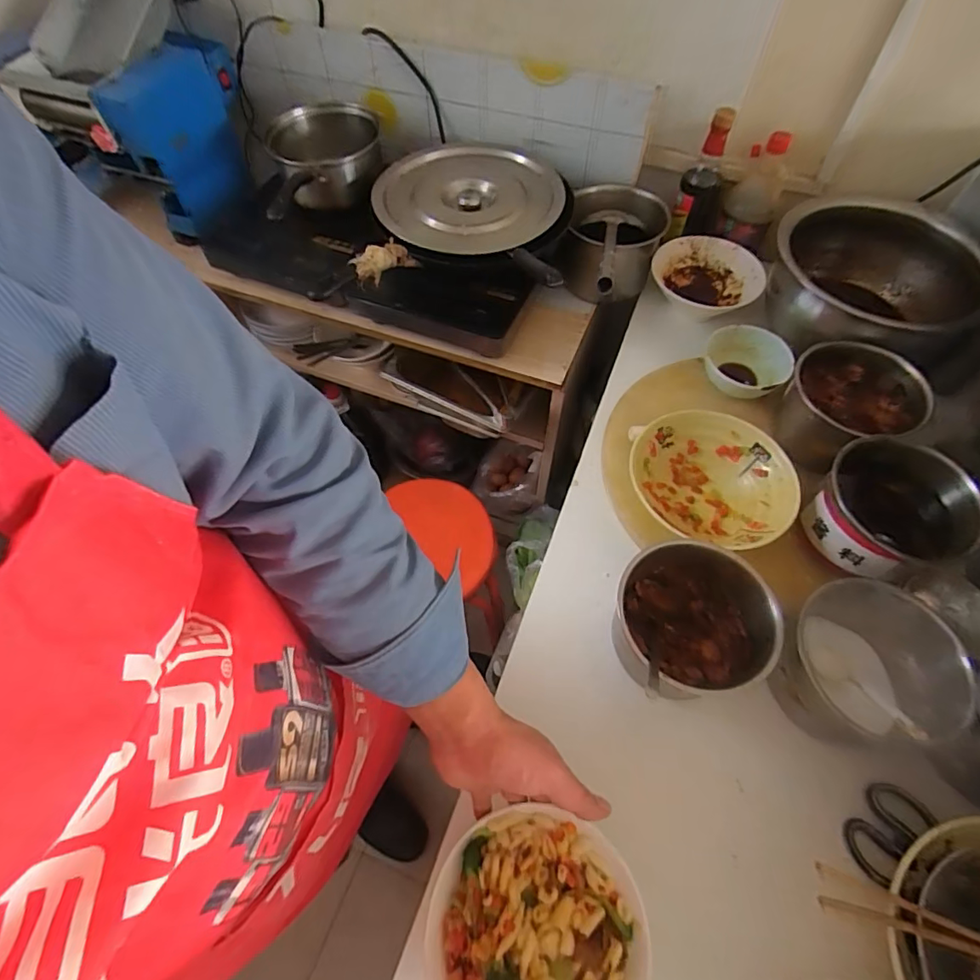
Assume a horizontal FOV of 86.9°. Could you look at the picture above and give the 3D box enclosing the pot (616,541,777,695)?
[{"bbox_3d":[0.217,0.147,0.560,0.145,0.098,0.155,0,60,1],"label":"pot"}]

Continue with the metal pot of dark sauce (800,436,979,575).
[{"bbox_3d":[0.445,0.025,0.588,0.133,0.099,0.150,-26,63,-13],"label":"metal pot of dark sauce"}]

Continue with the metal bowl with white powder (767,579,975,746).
[{"bbox_3d":[0.377,0.175,0.525,0.134,0.099,0.142,0,60,1],"label":"metal bowl with white powder"}]

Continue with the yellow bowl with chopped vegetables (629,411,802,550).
[{"bbox_3d":[0.273,-0.007,0.640,0.185,0.062,0.181,0,60,1],"label":"yellow bowl with chopped vegetables"}]

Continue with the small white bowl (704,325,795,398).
[{"bbox_3d":[0.365,-0.174,0.741,0.113,0.056,0.108,0,60,1],"label":"small white bowl"}]

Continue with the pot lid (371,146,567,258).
[{"bbox_3d":[-0.035,-0.456,0.812,0.290,0.039,0.260,2,60,2],"label":"pot lid"}]

